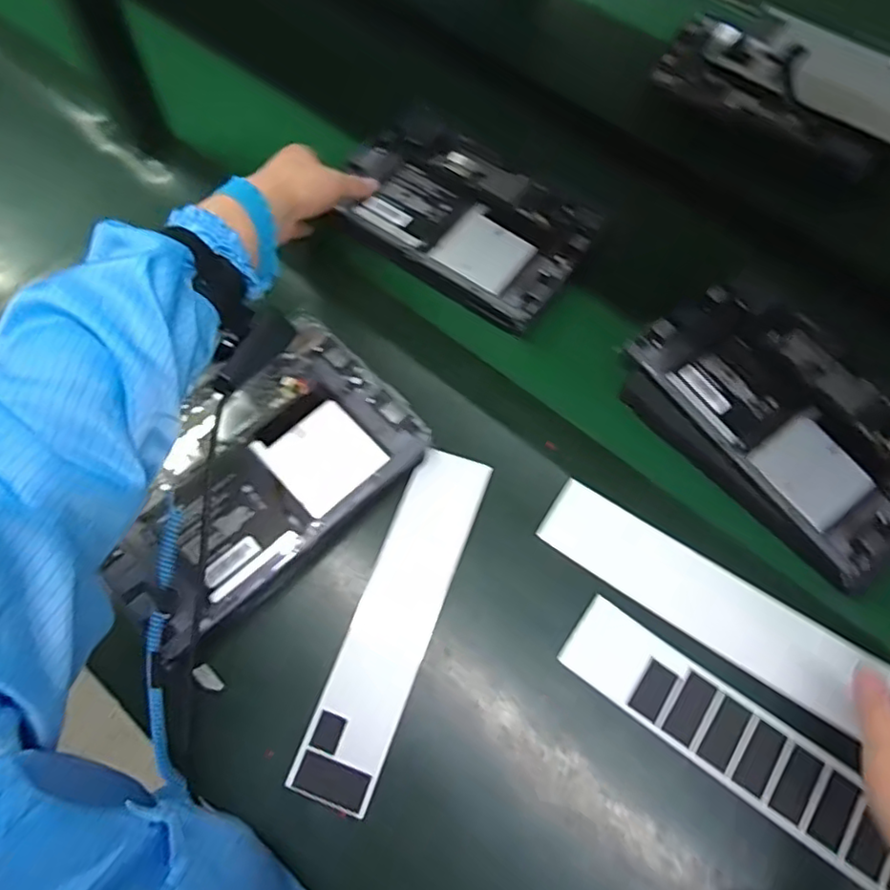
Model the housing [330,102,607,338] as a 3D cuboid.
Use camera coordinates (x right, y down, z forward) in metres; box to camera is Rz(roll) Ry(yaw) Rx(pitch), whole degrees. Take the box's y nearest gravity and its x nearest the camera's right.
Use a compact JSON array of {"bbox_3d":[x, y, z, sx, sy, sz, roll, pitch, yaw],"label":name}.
[{"bbox_3d":[0.016,-0.227,0.609,0.248,0.016,0.174,36,72,14],"label":"housing"}]

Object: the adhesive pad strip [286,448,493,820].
[{"bbox_3d":[-0.035,0.127,0.468,0.058,0.004,0.261,18,69,8],"label":"adhesive pad strip"}]

